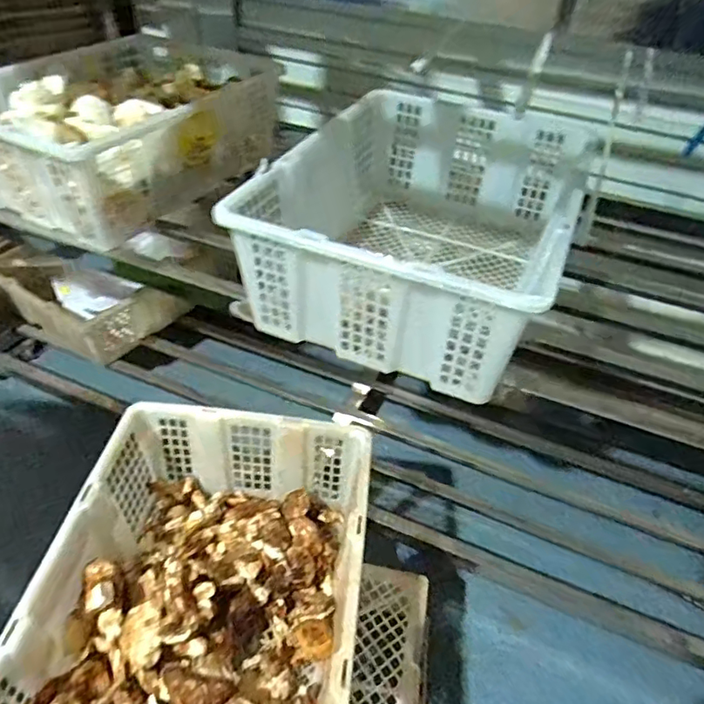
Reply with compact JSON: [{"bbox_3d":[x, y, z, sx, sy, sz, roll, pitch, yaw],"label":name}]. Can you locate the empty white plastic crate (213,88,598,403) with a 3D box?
[{"bbox_3d":[0.095,-0.175,0.737,0.348,0.176,0.472,21,46,18],"label":"empty white plastic crate"}]

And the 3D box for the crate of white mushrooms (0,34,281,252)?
[{"bbox_3d":[-0.374,-0.398,0.947,0.365,0.154,0.528,22,46,18],"label":"crate of white mushrooms"}]

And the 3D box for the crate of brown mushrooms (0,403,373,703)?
[{"bbox_3d":[-0.169,0.301,0.652,0.344,0.169,0.468,6,43,2],"label":"crate of brown mushrooms"}]

